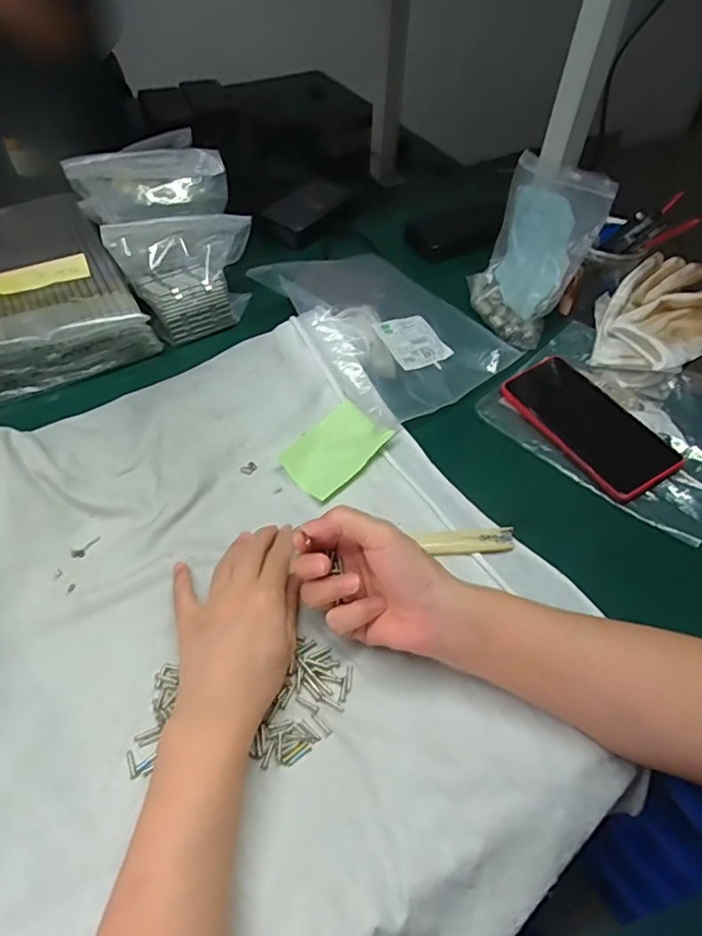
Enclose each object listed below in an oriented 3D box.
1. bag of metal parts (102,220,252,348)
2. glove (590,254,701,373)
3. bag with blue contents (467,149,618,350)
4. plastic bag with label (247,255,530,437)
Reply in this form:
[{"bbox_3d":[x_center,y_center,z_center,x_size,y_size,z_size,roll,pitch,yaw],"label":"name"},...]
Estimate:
[{"bbox_3d":[-0.165,-0.200,0.582,0.143,0.114,0.060,-24,57,-21],"label":"bag of metal parts"},{"bbox_3d":[0.342,-0.153,0.582,0.144,0.065,0.145,27,54,17],"label":"glove"},{"bbox_3d":[0.196,-0.241,0.608,0.052,0.172,0.150,2,41,-25],"label":"bag with blue contents"},{"bbox_3d":[0.038,-0.159,0.580,0.195,0.056,0.226,-32,60,-26],"label":"plastic bag with label"}]

